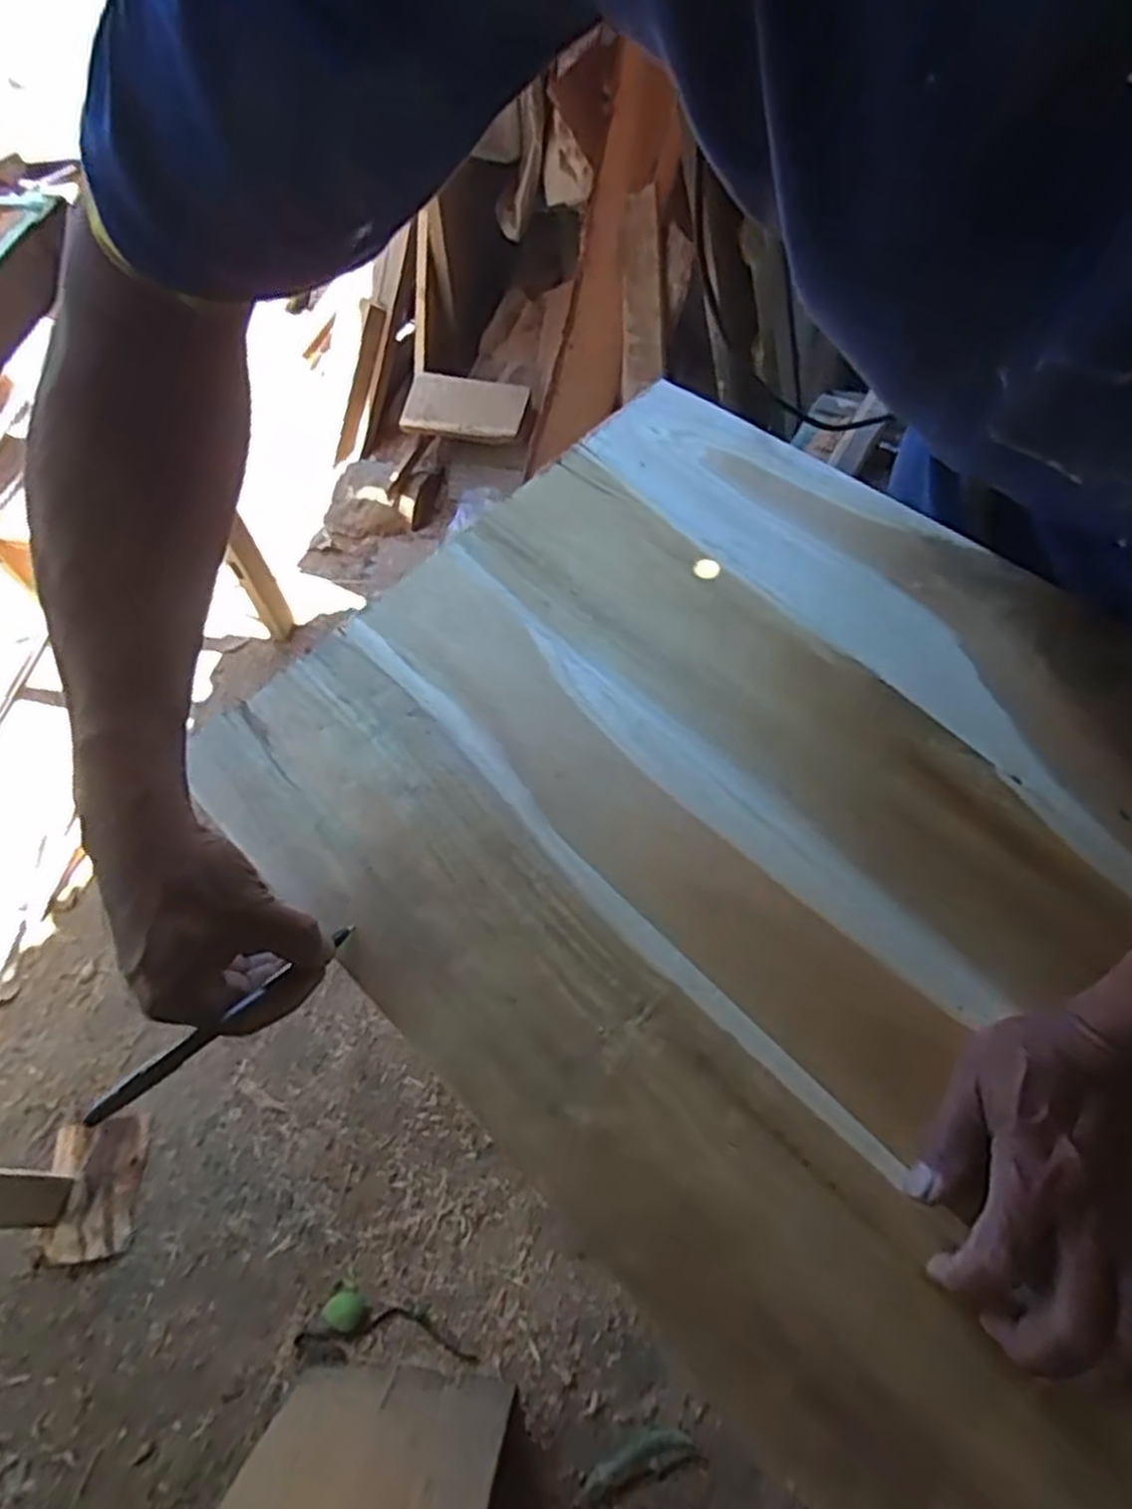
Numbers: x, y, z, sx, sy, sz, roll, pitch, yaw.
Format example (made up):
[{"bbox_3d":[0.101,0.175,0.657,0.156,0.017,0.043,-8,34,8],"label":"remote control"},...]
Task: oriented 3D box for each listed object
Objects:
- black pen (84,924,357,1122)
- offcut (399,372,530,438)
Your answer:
[{"bbox_3d":[-0.154,0.120,0.374,0.008,0.011,0.152,27,28,16],"label":"black pen"},{"bbox_3d":[-0.194,-0.670,1.519,0.228,0.026,0.107,6,98,1],"label":"offcut"}]

